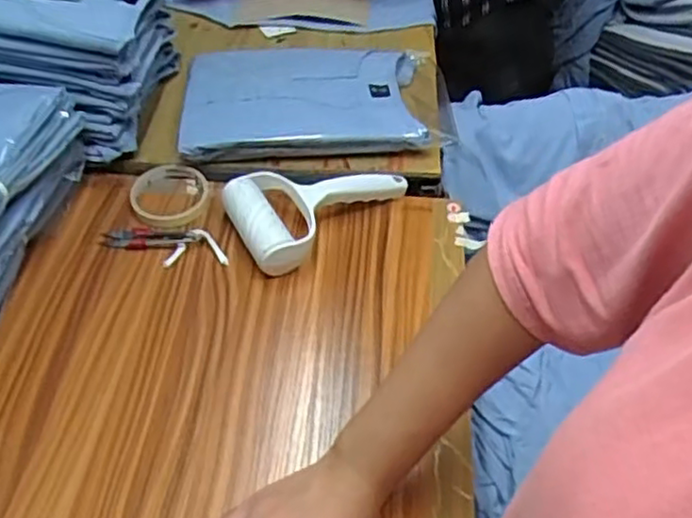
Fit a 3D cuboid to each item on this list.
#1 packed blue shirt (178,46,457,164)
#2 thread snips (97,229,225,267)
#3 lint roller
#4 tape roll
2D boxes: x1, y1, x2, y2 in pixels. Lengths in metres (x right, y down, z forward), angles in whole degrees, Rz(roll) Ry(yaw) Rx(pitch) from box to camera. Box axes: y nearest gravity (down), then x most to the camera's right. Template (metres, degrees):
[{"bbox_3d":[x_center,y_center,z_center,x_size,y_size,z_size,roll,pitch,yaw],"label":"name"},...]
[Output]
[{"bbox_3d":[-0.033,-0.195,0.822,0.310,0.052,0.227,-2,46,-4],"label":"packed blue shirt"},{"bbox_3d":[-0.180,-0.014,0.672,0.126,0.009,0.042,4,46,3],"label":"thread snips"},{"bbox_3d":[-0.019,-0.053,0.692,0.186,0.044,0.114,-16,49,-17],"label":"lint roller"},{"bbox_3d":[-0.186,-0.068,0.722,0.080,0.013,0.099,-10,47,-11],"label":"tape roll"}]

